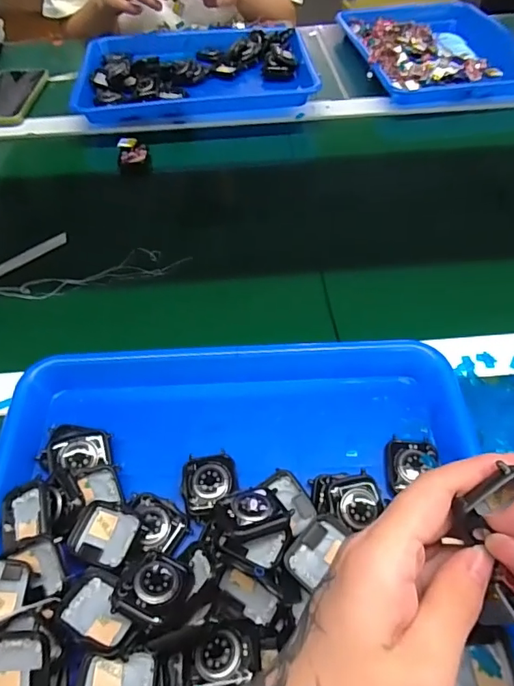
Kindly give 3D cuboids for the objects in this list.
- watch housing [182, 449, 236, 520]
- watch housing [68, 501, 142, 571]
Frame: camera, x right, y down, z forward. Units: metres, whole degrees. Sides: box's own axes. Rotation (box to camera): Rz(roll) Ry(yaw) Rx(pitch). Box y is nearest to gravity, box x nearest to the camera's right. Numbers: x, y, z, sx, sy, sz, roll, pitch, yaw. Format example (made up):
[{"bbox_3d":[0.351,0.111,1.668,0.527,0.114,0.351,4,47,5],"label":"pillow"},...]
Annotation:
[{"bbox_3d":[-0.033,0.098,0.335,0.036,0.007,0.044,-5,53,-2],"label":"watch housing"},{"bbox_3d":[-0.096,0.122,0.308,0.043,0.011,0.035,14,55,12],"label":"watch housing"}]

